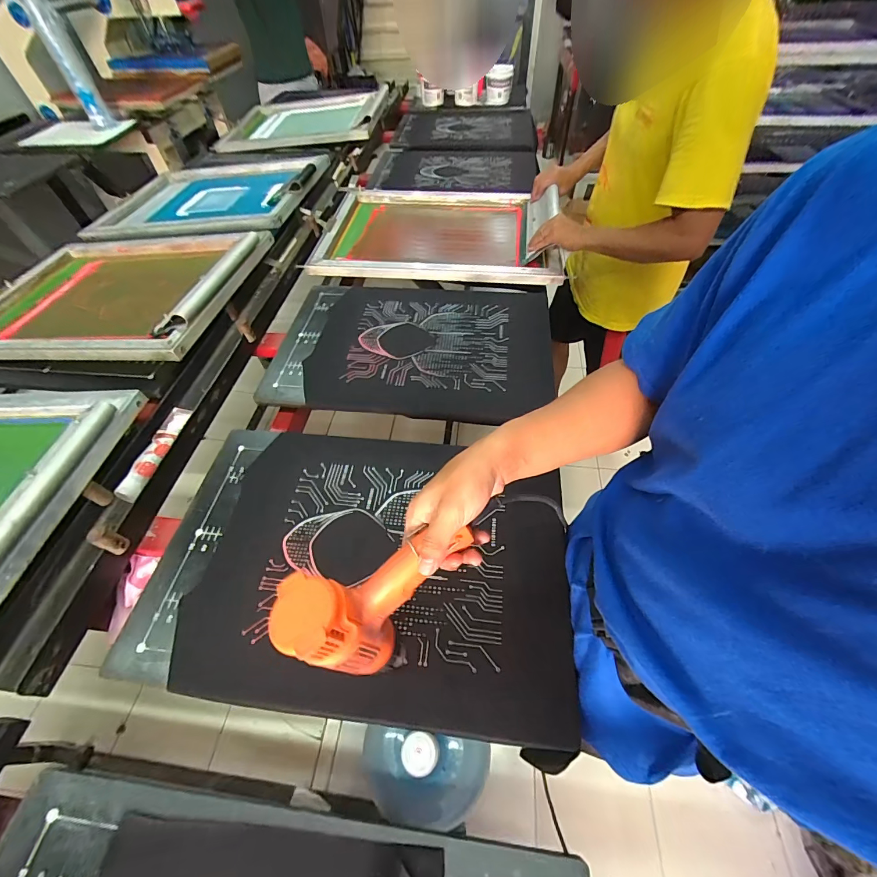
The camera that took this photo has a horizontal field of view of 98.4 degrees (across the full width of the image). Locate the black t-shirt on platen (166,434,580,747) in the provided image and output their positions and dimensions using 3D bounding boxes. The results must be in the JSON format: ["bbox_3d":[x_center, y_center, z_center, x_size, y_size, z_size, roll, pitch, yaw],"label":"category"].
[{"bbox_3d":[-0.083,0.160,0.552,0.517,0.025,0.390,4,53,7],"label":"black t-shirt on platen"}]

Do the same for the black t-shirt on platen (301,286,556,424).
[{"bbox_3d":[-0.016,-0.213,0.856,0.523,0.033,0.414,4,54,7],"label":"black t-shirt on platen"}]

